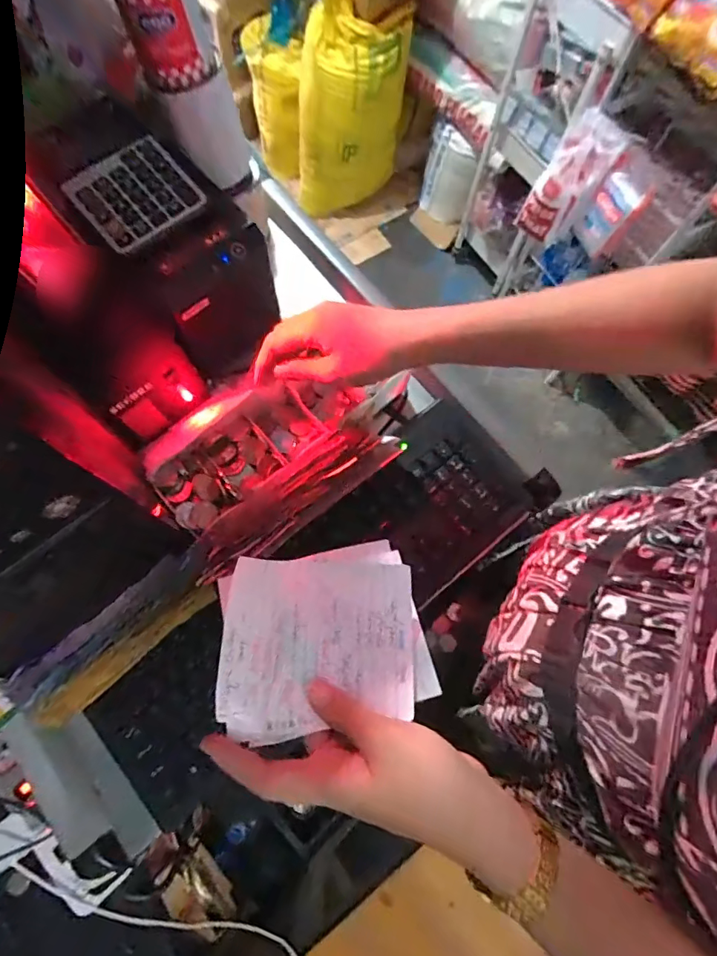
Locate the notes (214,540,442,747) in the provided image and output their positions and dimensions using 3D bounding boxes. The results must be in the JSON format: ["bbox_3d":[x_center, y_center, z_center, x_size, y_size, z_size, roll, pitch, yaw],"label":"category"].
[{"bbox_3d":[-0.023,0.104,0.320,0.134,0.024,0.110,-8,73,-5],"label":"notes"}]

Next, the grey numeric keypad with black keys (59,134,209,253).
[{"bbox_3d":[-0.207,-0.265,0.444,0.100,0.015,0.085,-41,78,-14],"label":"grey numeric keypad with black keys"}]

